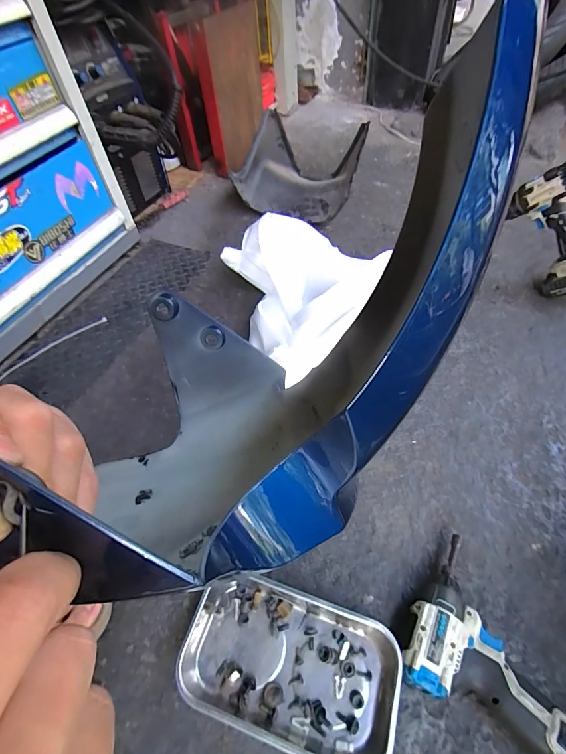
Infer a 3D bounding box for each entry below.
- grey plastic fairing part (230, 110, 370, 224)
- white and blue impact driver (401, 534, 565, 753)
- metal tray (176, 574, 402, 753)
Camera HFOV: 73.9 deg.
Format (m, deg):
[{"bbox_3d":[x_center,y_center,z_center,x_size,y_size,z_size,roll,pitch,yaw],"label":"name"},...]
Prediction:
[{"bbox_3d":[0.053,-0.589,1.059,0.299,0.129,0.322,12,55,13],"label":"grey plastic fairing part"},{"bbox_3d":[0.241,0.304,0.423,0.179,0.053,0.161,26,58,18],"label":"white and blue impact driver"},{"bbox_3d":[0.006,0.323,0.424,0.235,0.043,0.140,13,55,14],"label":"metal tray"}]

